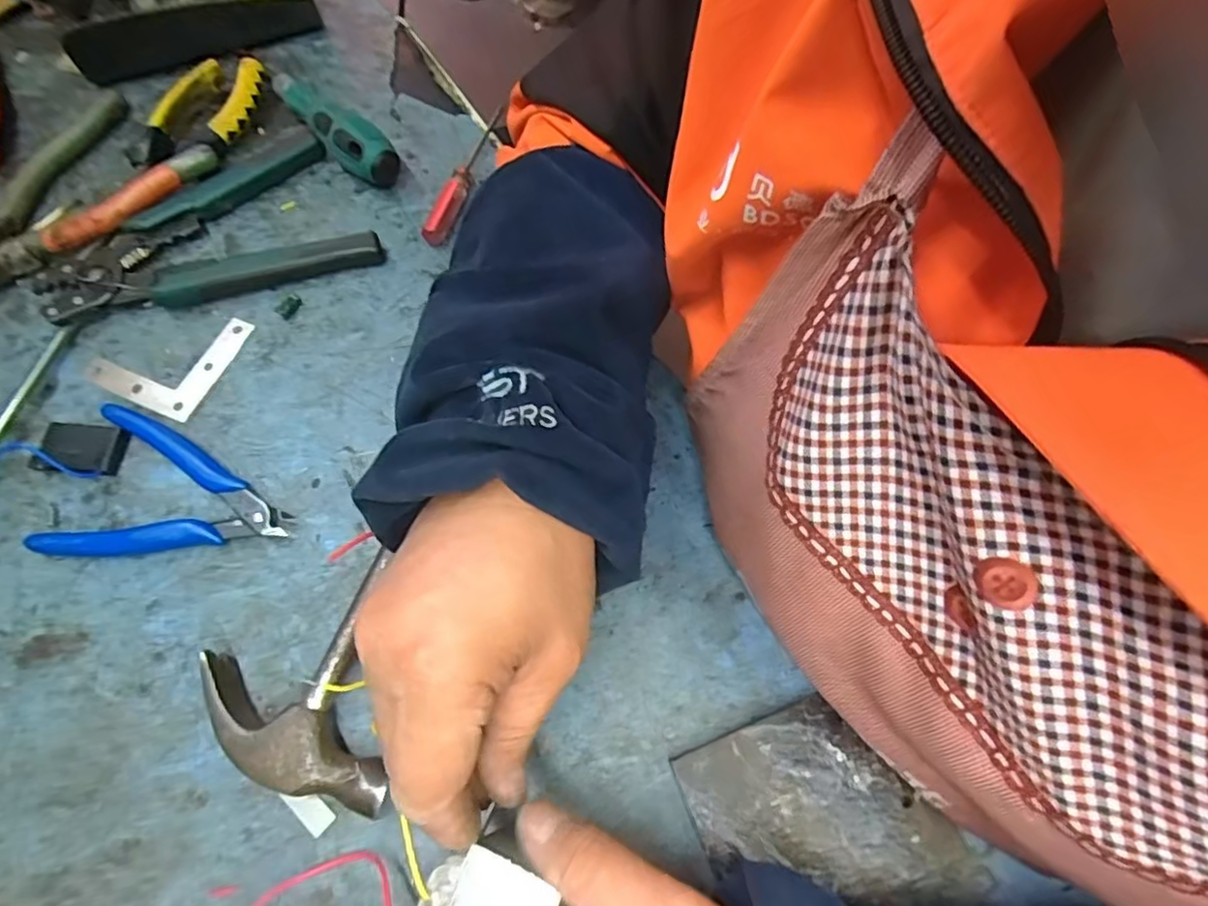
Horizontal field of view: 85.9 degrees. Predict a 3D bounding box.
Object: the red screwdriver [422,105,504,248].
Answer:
[{"bbox_3d":[-0.090,-0.181,0.418,0.018,0.014,0.113,16,68,5],"label":"red screwdriver"}]

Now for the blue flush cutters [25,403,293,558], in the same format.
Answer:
[{"bbox_3d":[-0.217,0.027,0.329,0.114,0.013,0.077,17,68,5],"label":"blue flush cutters"}]

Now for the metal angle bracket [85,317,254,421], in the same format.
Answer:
[{"bbox_3d":[-0.246,-0.058,0.365,0.067,0.004,0.066,21,69,7],"label":"metal angle bracket"}]

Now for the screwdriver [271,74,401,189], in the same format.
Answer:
[{"bbox_3d":[-0.181,-0.214,0.418,0.118,0.034,0.026,40,72,13],"label":"screwdriver"}]

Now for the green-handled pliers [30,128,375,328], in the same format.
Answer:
[{"bbox_3d":[-0.241,-0.139,0.394,0.181,0.019,0.108,-19,70,-9],"label":"green-handled pliers"}]

